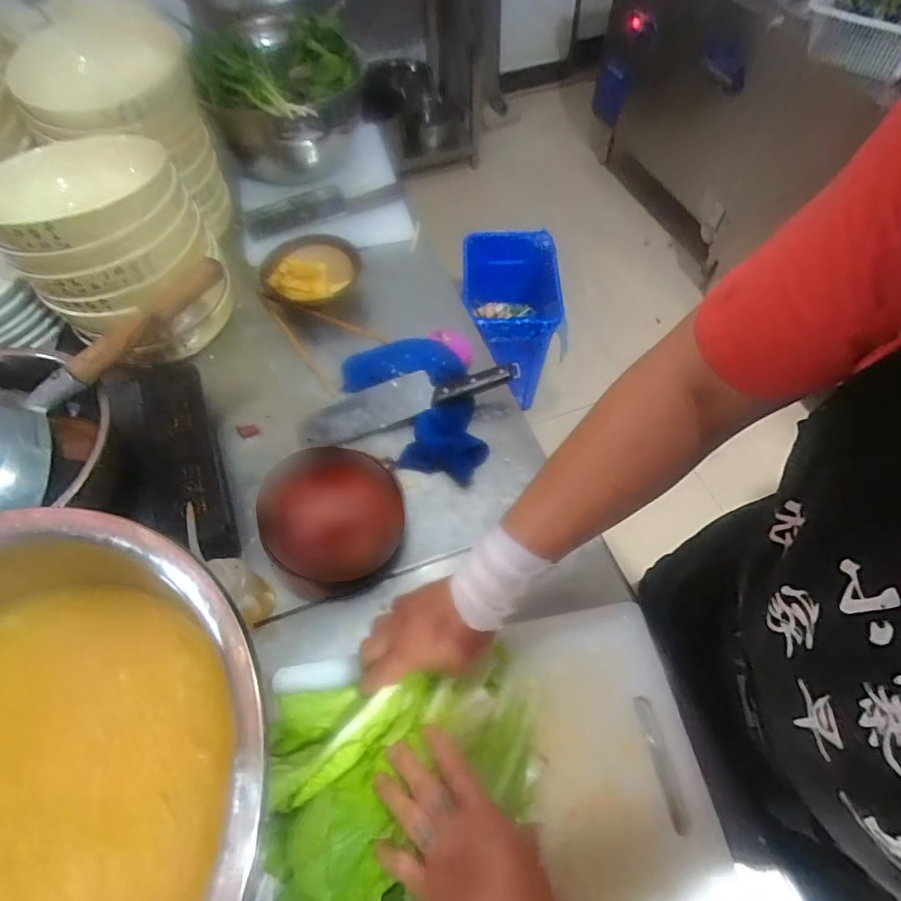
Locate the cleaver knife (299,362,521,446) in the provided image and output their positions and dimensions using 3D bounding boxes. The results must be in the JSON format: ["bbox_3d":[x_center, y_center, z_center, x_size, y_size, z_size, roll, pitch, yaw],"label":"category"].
[{"bbox_3d":[-0.063,-0.076,0.725,0.313,0.027,0.066,-19,68,3],"label":"cleaver knife"}]

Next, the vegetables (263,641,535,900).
[{"bbox_3d":[-0.030,0.326,0.435,0.249,0.076,0.263,-13,58,-7],"label":"vegetables"}]

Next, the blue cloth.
[{"bbox_3d":[-0.052,-0.066,0.715,0.167,0.031,0.240,-14,59,-7],"label":"blue cloth"}]

